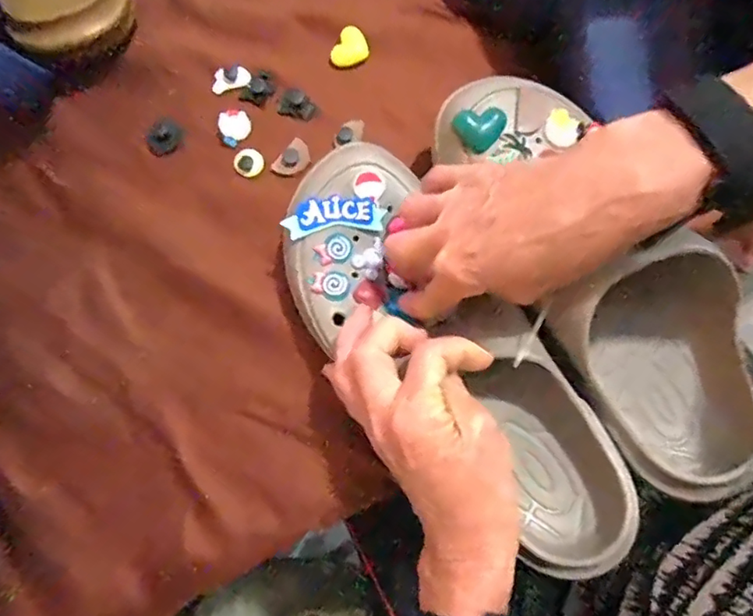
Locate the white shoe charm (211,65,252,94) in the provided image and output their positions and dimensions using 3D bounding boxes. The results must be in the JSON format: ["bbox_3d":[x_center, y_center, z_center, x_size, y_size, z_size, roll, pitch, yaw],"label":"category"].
[{"bbox_3d":[-0.111,-0.175,0.428,0.029,0.004,0.018,-19,77,-4],"label":"white shoe charm"}]

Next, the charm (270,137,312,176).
[{"bbox_3d":[-0.061,-0.108,0.414,0.021,0.007,0.029,43,81,10],"label":"charm"}]

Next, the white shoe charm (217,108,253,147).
[{"bbox_3d":[-0.106,-0.135,0.418,0.026,0.008,0.022,-38,79,-8],"label":"white shoe charm"}]

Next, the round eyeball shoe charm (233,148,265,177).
[{"bbox_3d":[-0.094,-0.107,0.415,0.022,0.008,0.018,6,77,2],"label":"round eyeball shoe charm"}]

